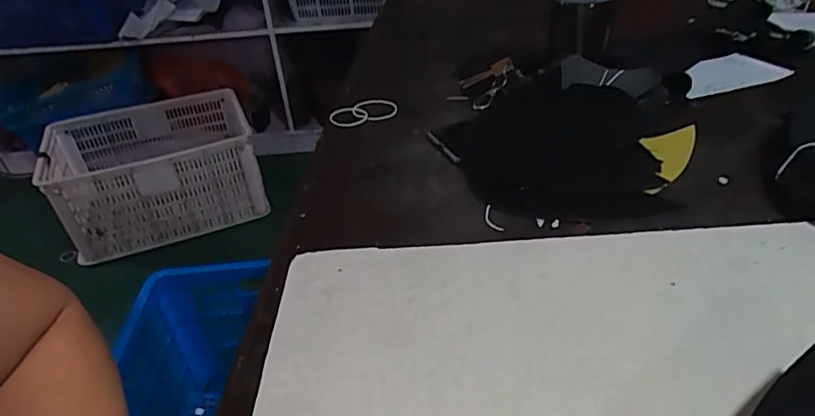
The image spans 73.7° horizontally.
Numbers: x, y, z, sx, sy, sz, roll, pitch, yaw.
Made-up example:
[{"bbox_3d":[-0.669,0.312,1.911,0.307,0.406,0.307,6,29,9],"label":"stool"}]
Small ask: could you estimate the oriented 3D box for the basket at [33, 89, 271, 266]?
[{"bbox_3d":[-0.785,-0.117,1.737,0.577,0.307,0.394,-16,37,-15],"label":"basket"}]

